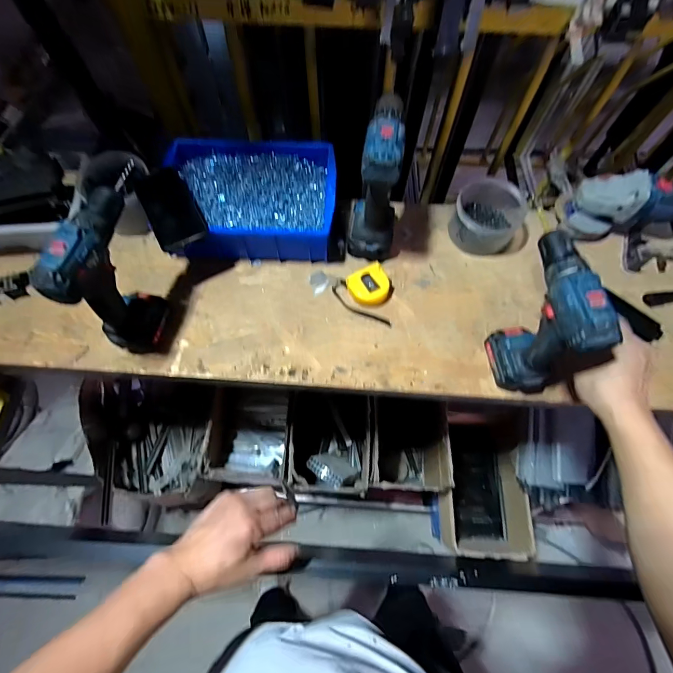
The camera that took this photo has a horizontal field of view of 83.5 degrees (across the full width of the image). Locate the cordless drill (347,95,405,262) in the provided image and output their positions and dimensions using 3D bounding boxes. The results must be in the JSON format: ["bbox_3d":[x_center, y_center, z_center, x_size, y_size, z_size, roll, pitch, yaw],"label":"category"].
[{"bbox_3d":[0.065,-0.240,0.593,0.074,0.218,0.144,7,68,2],"label":"cordless drill"}]

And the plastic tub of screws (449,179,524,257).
[{"bbox_3d":[0.270,-0.218,0.676,0.111,0.074,0.120,0,68,-1],"label":"plastic tub of screws"}]

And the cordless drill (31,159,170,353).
[{"bbox_3d":[-0.309,-0.100,0.535,0.073,0.217,0.193,2,68,-1],"label":"cordless drill"}]

